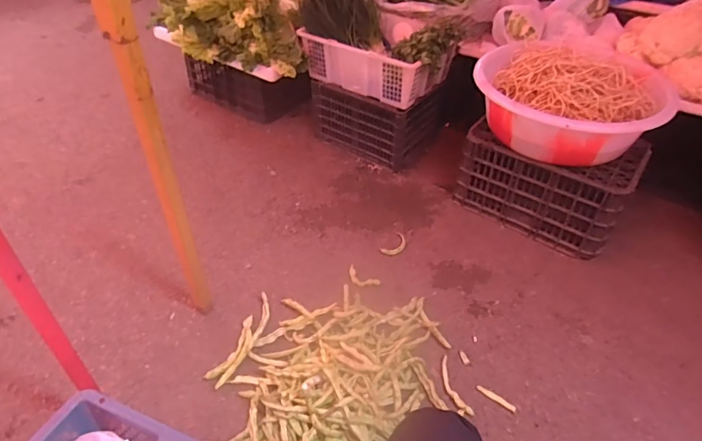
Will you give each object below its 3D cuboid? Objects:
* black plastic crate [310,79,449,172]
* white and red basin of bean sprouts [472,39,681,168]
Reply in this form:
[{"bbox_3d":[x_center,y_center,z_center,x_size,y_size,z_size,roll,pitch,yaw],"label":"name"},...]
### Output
[{"bbox_3d":[0.119,-0.417,1.728,0.430,0.239,0.356,26,49,23],"label":"black plastic crate"},{"bbox_3d":[0.636,-0.343,1.302,0.547,0.175,0.436,-3,44,-5],"label":"white and red basin of bean sprouts"}]

